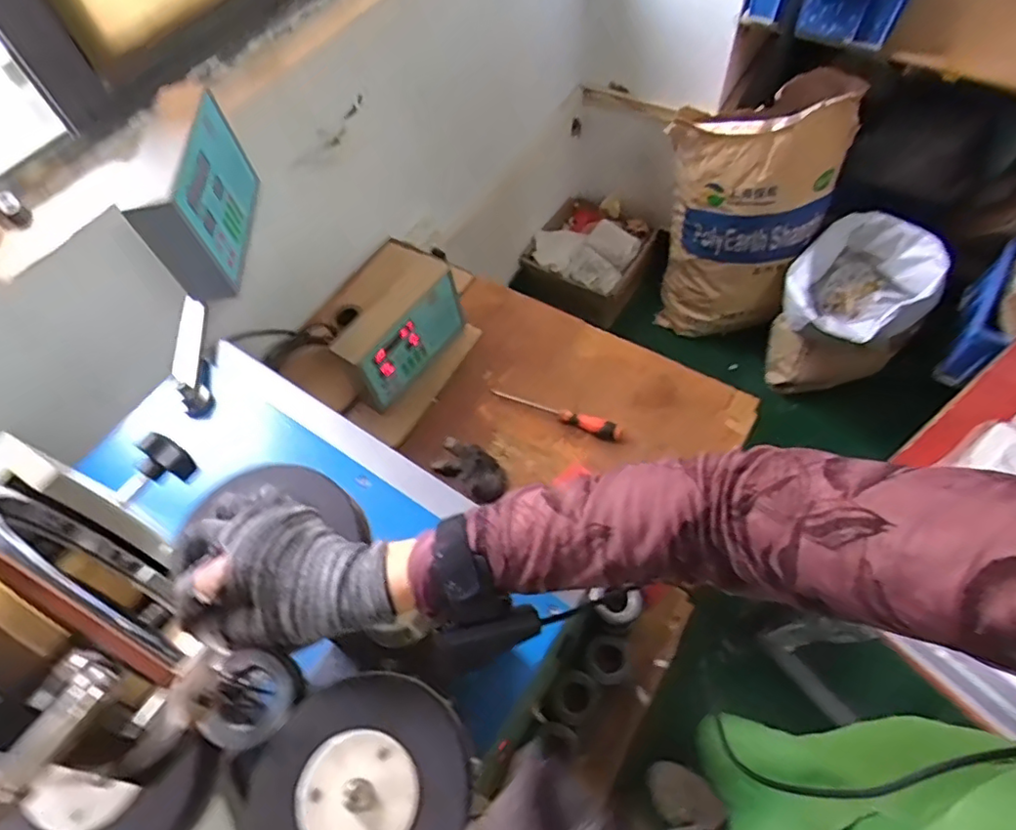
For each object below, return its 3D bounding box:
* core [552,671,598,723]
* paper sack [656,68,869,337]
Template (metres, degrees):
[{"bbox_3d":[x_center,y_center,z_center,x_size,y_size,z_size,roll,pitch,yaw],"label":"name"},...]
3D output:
[{"bbox_3d":[0.084,0.347,0.733,0.052,0.018,0.058,37,68,22],"label":"core"},{"bbox_3d":[0.612,-0.536,1.568,0.387,0.610,0.325,22,63,15],"label":"paper sack"}]

